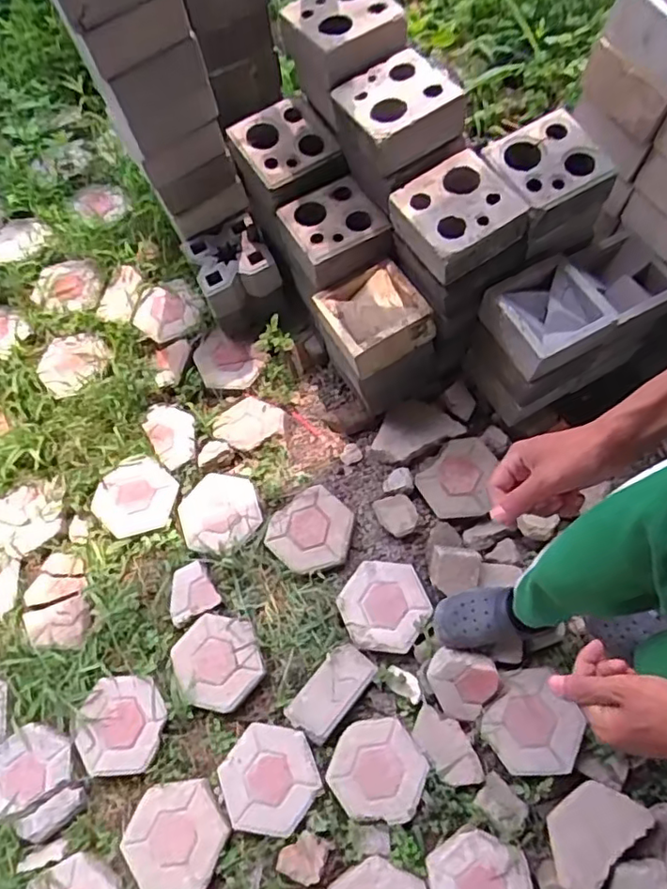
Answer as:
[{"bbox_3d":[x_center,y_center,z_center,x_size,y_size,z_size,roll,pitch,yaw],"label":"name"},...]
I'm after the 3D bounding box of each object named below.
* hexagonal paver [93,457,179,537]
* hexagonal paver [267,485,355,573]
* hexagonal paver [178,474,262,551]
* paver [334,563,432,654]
[{"bbox_3d":[-0.507,0.133,1.532,0.199,0.030,0.188,-15,68,-2],"label":"hexagonal paver"},{"bbox_3d":[-0.060,0.204,1.445,0.202,0.044,0.204,10,69,8],"label":"hexagonal paver"},{"bbox_3d":[-0.288,0.162,1.500,0.193,0.034,0.192,-21,68,-4],"label":"hexagonal paver"},{"bbox_3d":[0.115,0.367,1.379,0.190,0.027,0.205,31,74,15],"label":"paver"}]

